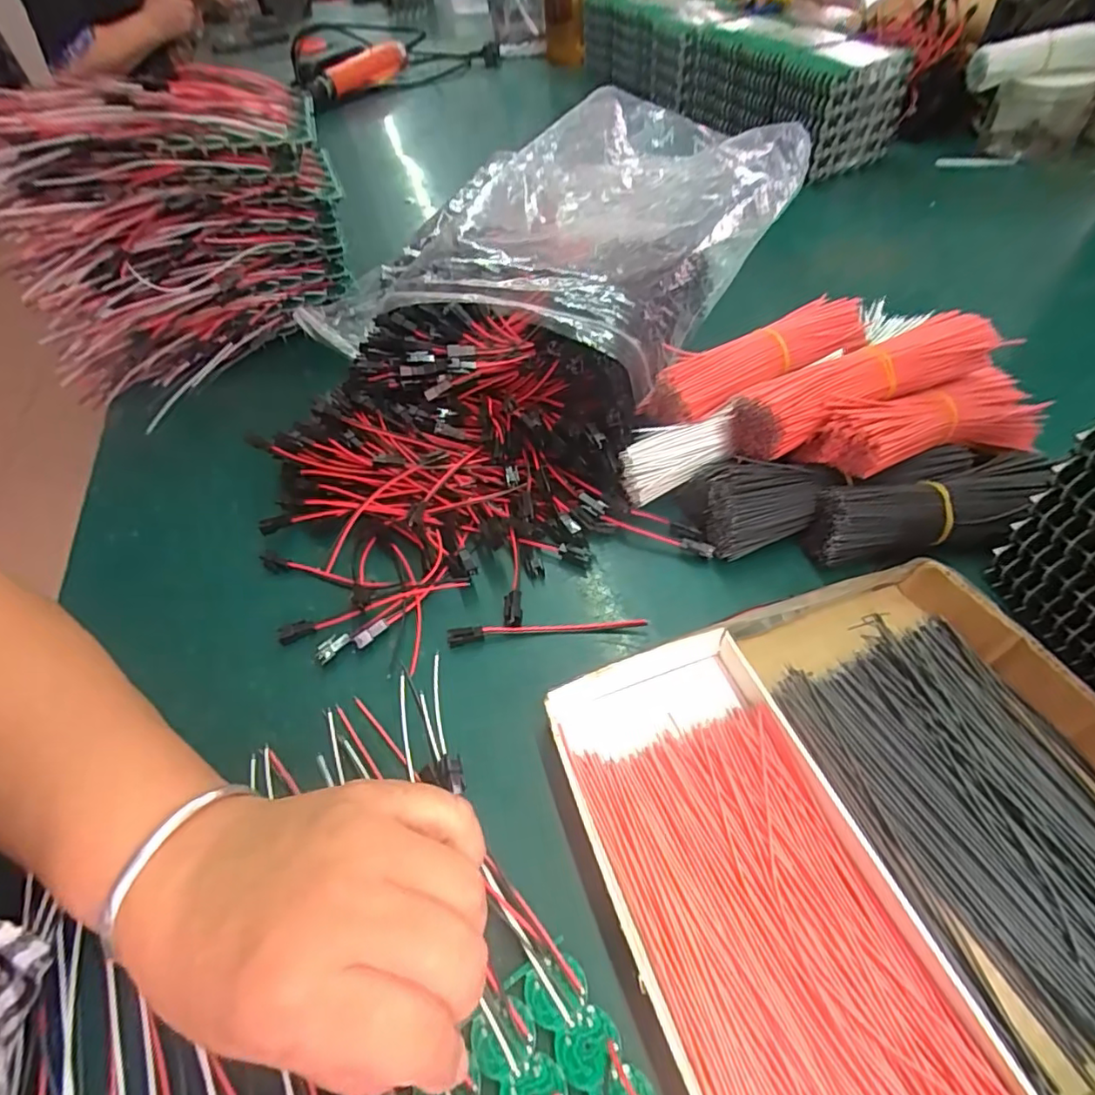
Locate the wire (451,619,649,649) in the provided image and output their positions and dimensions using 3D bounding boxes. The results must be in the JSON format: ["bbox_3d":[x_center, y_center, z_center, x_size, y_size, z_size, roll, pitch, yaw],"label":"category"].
[{"bbox_3d":[-0.001,0.042,0.303,0.101,0.011,0.007,-6,51,1],"label":"wire"}]

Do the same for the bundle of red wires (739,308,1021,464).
[{"bbox_3d":[0.169,-0.089,0.310,0.150,0.027,0.031,-20,50,-10],"label":"bundle of red wires"}]

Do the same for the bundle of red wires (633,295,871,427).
[{"bbox_3d":[0.130,-0.109,0.359,0.148,0.042,0.038,-27,52,-15],"label":"bundle of red wires"}]

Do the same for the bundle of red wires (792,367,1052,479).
[{"bbox_3d":[0.213,-0.065,0.317,0.154,0.036,0.033,-11,50,-19],"label":"bundle of red wires"}]

